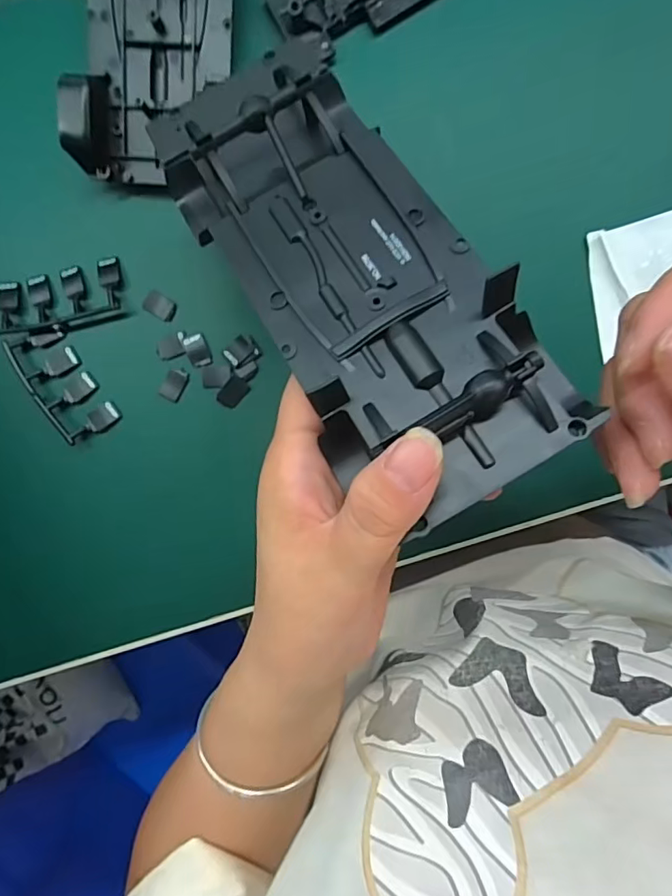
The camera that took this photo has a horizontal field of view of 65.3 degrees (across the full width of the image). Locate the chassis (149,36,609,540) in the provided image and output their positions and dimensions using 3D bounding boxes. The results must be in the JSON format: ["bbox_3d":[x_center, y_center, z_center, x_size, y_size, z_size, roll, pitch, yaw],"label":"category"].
[{"bbox_3d":[0.004,-0.057,0.165,0.069,0.015,0.162,-34,75,3],"label":"chassis"}]

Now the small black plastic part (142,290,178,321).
[{"bbox_3d":[-0.091,-0.073,0.269,0.017,0.004,0.011,31,93,0],"label":"small black plastic part"}]

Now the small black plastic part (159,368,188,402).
[{"bbox_3d":[-0.084,-0.033,0.270,0.011,0.004,0.017,30,93,0],"label":"small black plastic part"}]

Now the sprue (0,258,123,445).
[{"bbox_3d":[-0.139,-0.049,0.270,0.061,0.009,0.088,-5,93,2],"label":"sprue"}]

